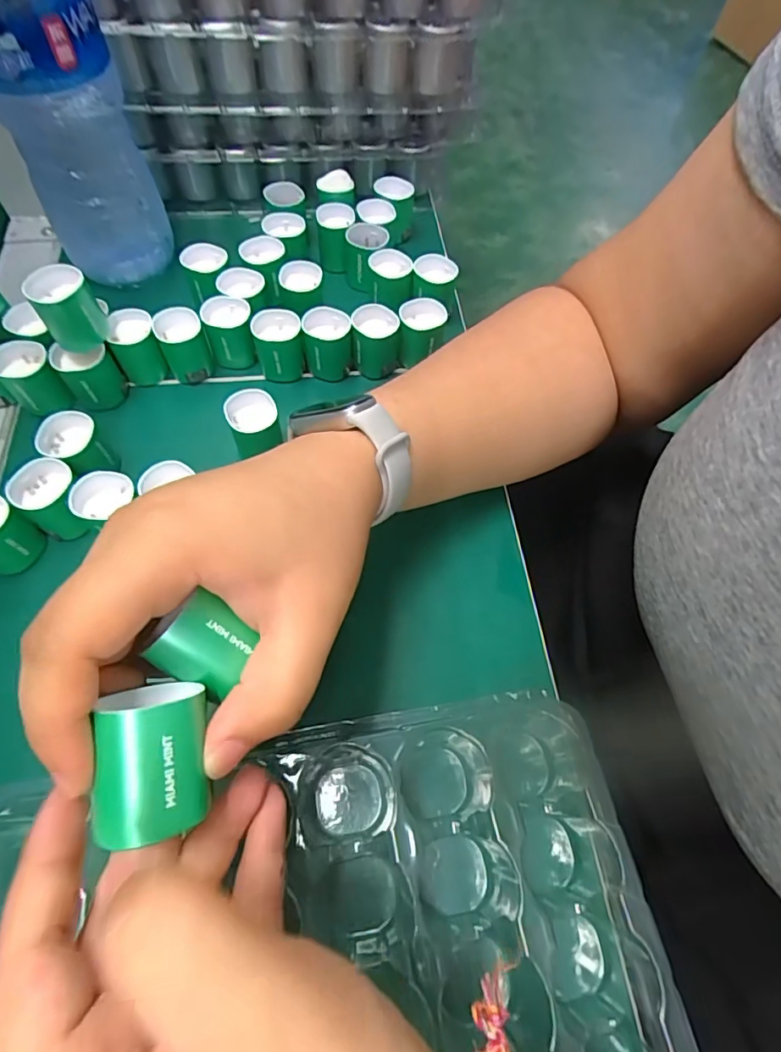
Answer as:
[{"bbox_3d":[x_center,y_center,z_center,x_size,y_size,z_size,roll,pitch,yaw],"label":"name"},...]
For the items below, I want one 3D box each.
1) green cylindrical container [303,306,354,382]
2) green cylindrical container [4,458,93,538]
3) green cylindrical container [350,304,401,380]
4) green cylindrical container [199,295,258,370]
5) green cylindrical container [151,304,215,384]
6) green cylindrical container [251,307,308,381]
[{"bbox_3d":[-0.041,-0.118,0.335,0.029,0.037,0.027,2,62,-3],"label":"green cylindrical container"},{"bbox_3d":[-0.178,-0.012,0.275,0.032,0.037,0.029,42,67,17],"label":"green cylindrical container"},{"bbox_3d":[-0.010,-0.121,0.337,0.030,0.035,0.029,-4,62,-6],"label":"green cylindrical container"},{"bbox_3d":[-0.104,-0.124,0.336,0.028,0.038,0.028,2,62,-3],"label":"green cylindrical container"},{"bbox_3d":[-0.131,-0.114,0.329,0.027,0.040,0.027,2,62,-3],"label":"green cylindrical container"},{"bbox_3d":[-0.071,-0.115,0.333,0.030,0.039,0.028,2,62,-3],"label":"green cylindrical container"}]

